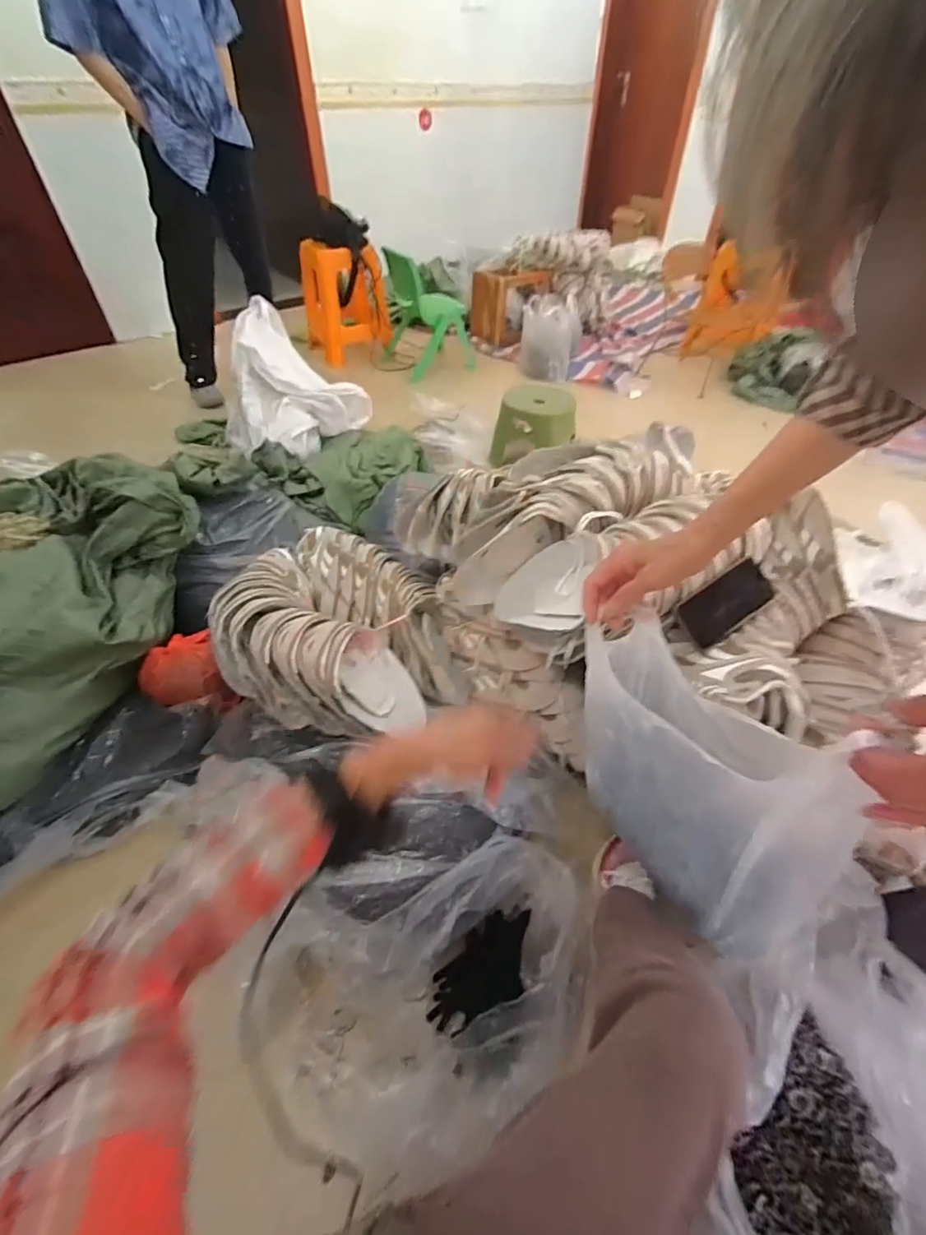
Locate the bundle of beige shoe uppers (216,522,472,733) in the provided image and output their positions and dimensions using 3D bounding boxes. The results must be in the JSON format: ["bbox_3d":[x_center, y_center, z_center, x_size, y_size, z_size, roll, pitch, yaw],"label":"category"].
[{"bbox_3d":[-0.243,0.017,0.958,0.387,0.159,0.442,-23,50,-20],"label":"bundle of beige shoe uppers"}]

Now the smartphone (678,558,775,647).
[{"bbox_3d":[0.500,-0.027,0.955,0.015,0.167,0.090,0,55,-45],"label":"smartphone"}]

